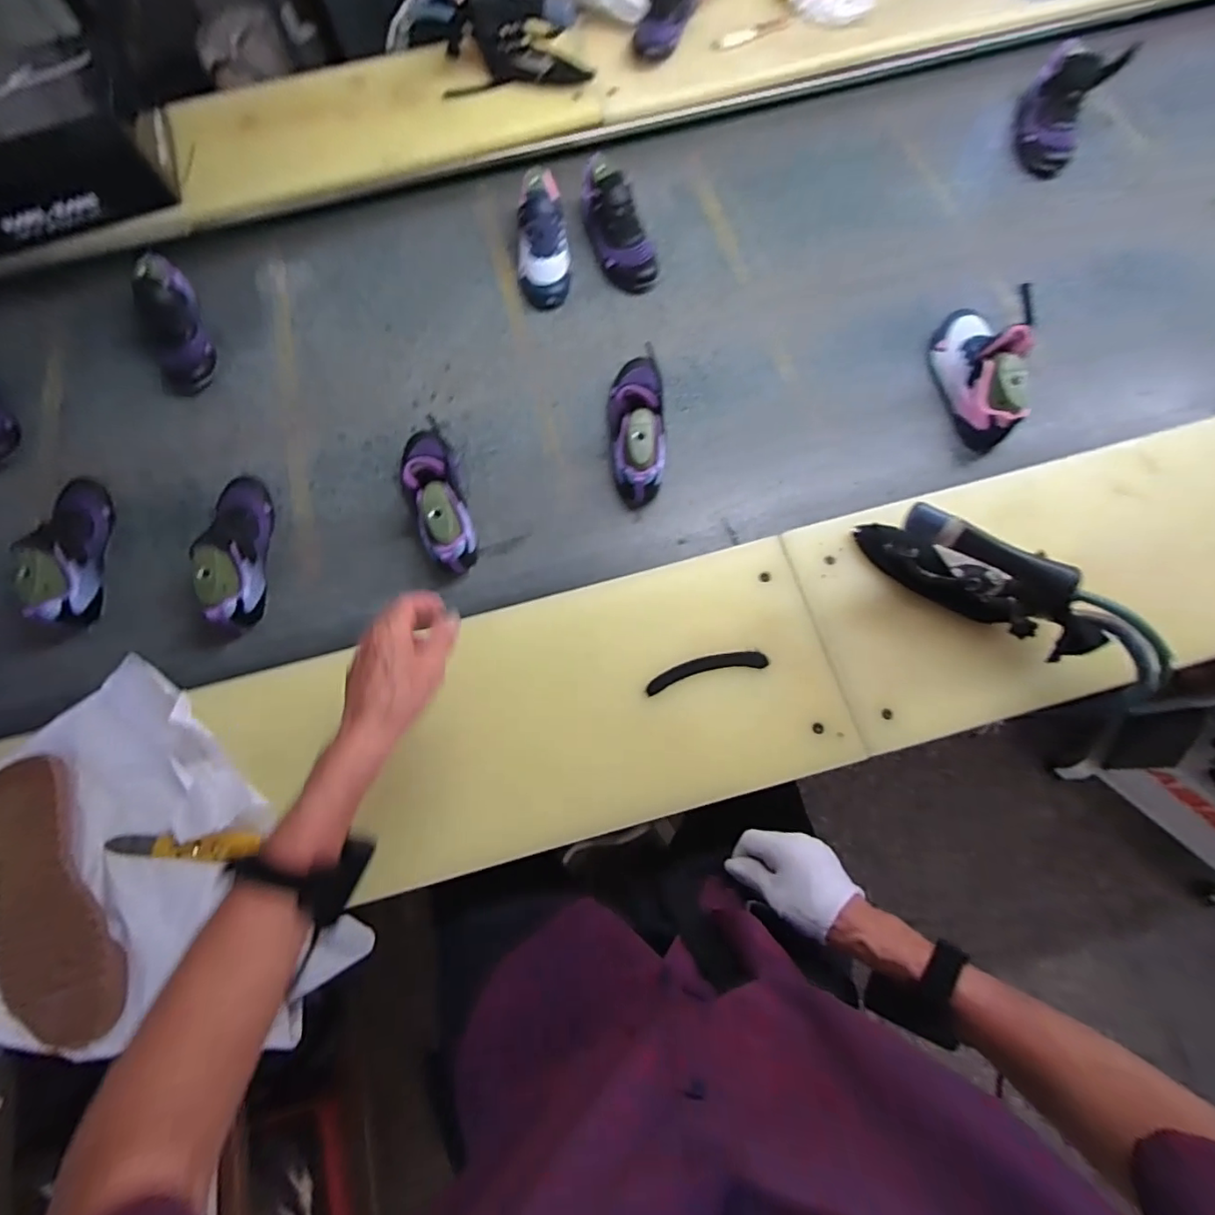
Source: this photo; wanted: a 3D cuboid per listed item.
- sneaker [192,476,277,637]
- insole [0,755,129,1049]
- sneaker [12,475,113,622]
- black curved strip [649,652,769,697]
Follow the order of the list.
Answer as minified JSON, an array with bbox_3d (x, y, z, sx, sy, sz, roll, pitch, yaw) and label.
[{"bbox_3d":[-0.466,-0.079,0.692,0.065,0.085,0.215,-13,73,-1],"label":"sneaker"},{"bbox_3d":[-0.554,0.281,0.539,0.094,0.029,0.277,-35,74,-8],"label":"insole"},{"bbox_3d":[-0.685,-0.081,0.696,0.063,0.083,0.207,-9,73,0],"label":"sneaker"},{"bbox_3d":[0.110,0.067,0.613,0.136,0.008,0.027,-14,73,-1],"label":"black curved strip"}]

